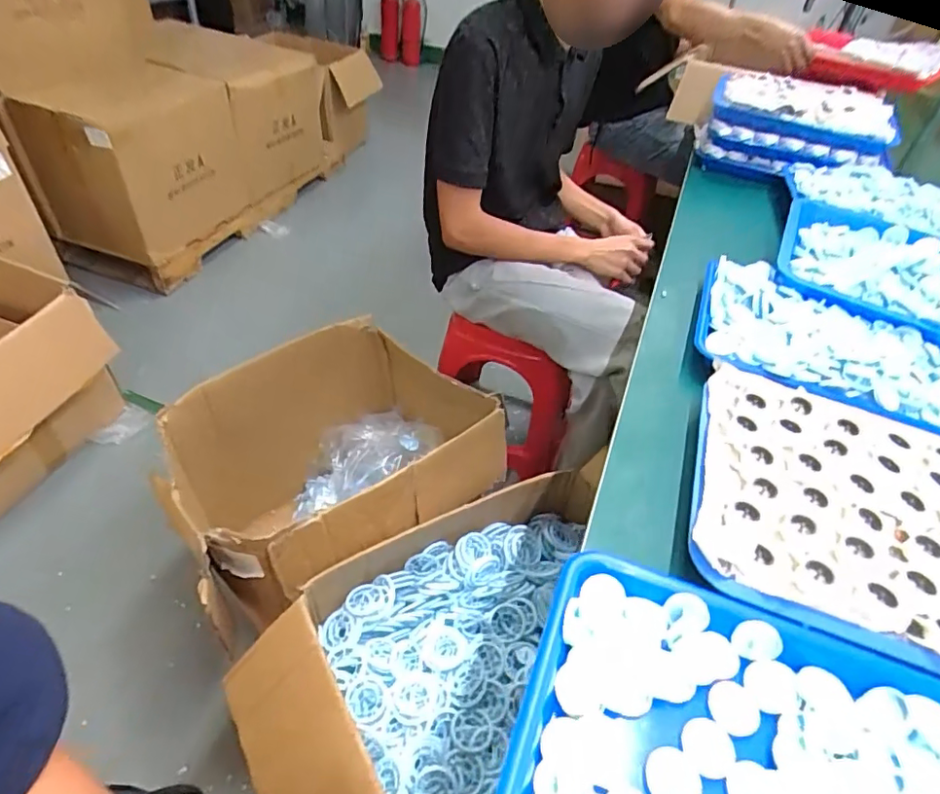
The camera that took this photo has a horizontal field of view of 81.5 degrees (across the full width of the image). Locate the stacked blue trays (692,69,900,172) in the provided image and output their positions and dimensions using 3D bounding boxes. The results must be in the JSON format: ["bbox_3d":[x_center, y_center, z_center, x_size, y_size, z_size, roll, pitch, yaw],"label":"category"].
[{"bbox_3d":[0.610,-0.511,1.029,0.324,0.097,0.240,18,50,12],"label":"stacked blue trays"}]

